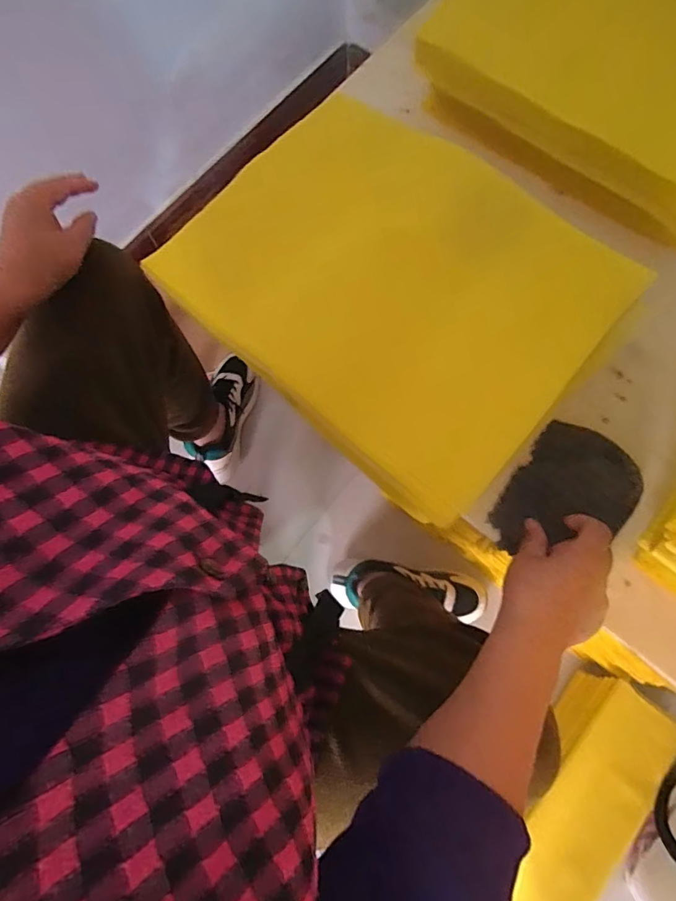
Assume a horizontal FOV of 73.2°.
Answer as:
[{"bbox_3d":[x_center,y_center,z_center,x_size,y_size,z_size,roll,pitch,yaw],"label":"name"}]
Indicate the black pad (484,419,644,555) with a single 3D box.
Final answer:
[{"bbox_3d":[0.214,0.046,0.425,0.098,0.027,0.135,35,80,9],"label":"black pad"}]

